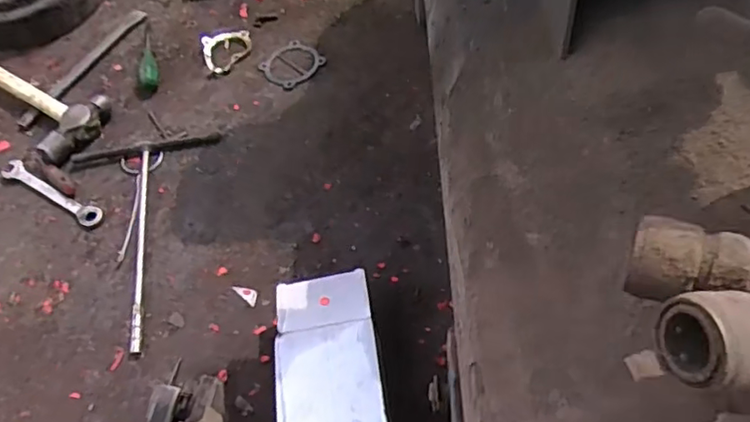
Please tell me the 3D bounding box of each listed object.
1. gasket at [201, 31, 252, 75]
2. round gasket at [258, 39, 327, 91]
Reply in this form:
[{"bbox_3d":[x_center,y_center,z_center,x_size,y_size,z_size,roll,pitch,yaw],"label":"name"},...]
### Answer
[{"bbox_3d":[-0.237,-0.256,0.972,0.079,0.008,0.097,-14,54,-4],"label":"gasket"},{"bbox_3d":[-0.129,-0.227,0.933,0.080,0.004,0.091,37,65,27],"label":"round gasket"}]

